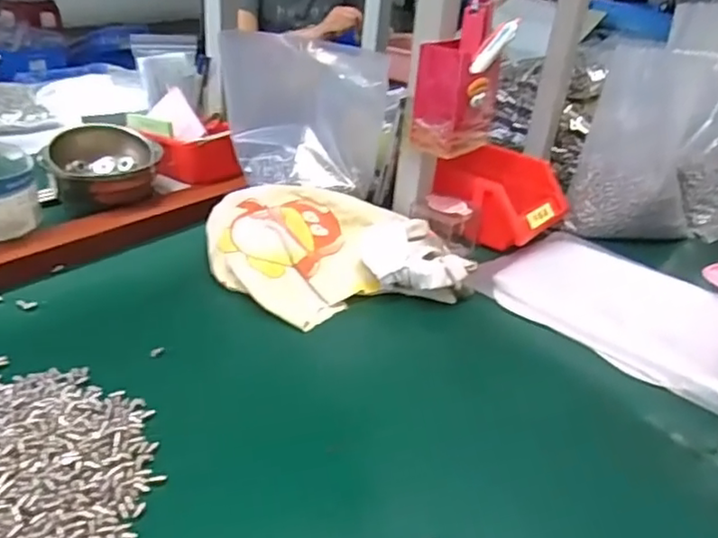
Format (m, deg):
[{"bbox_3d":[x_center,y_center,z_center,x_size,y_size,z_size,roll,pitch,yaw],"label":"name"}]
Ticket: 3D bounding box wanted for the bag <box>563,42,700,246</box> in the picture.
[{"bbox_3d":[0.333,-0.138,0.734,0.138,0.196,0.117,16,31,18],"label":"bag"}]

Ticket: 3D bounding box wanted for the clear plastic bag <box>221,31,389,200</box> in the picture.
[{"bbox_3d":[-0.062,-0.159,0.670,0.181,0.158,0.037,10,28,15],"label":"clear plastic bag"}]

